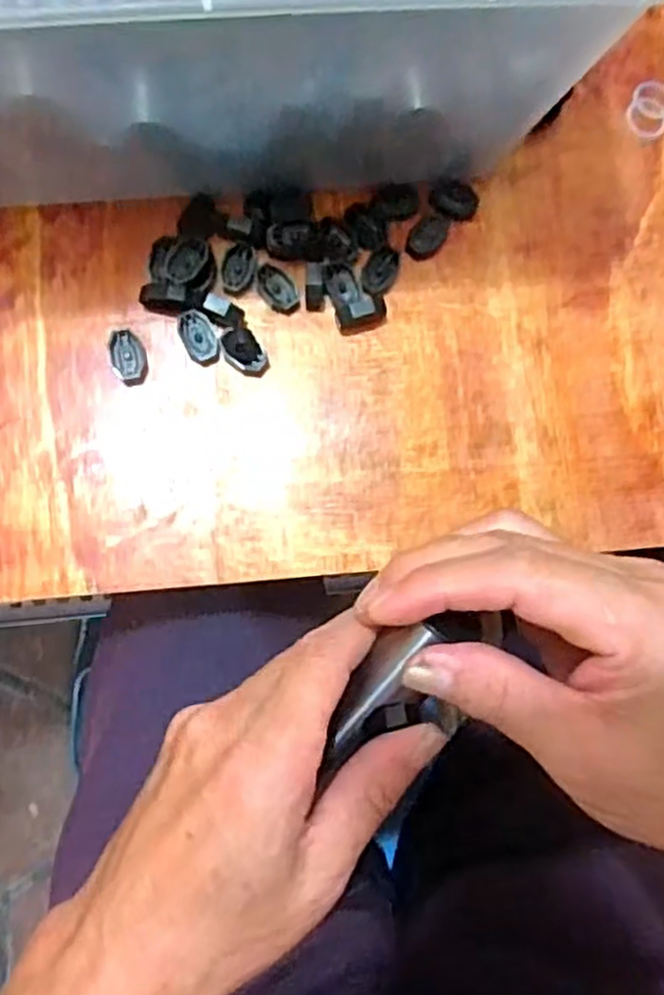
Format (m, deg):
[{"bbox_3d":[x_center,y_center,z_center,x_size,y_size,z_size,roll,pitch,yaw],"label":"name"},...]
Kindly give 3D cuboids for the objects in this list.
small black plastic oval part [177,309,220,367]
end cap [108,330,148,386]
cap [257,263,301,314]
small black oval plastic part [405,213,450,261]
[{"bbox_3d":[-0.057,-0.069,0.333,0.015,0.007,0.023,-31,88,-6],"label":"small black plastic oval part"},{"bbox_3d":[-0.087,-0.060,0.332,0.015,0.004,0.024,-13,86,-6],"label":"end cap"},{"bbox_3d":[-0.024,-0.091,0.339,0.023,0.004,0.014,41,83,0],"label":"cap"},{"bbox_3d":[0.043,-0.116,0.346,0.021,0.005,0.014,-41,89,-7],"label":"small black oval plastic part"}]

